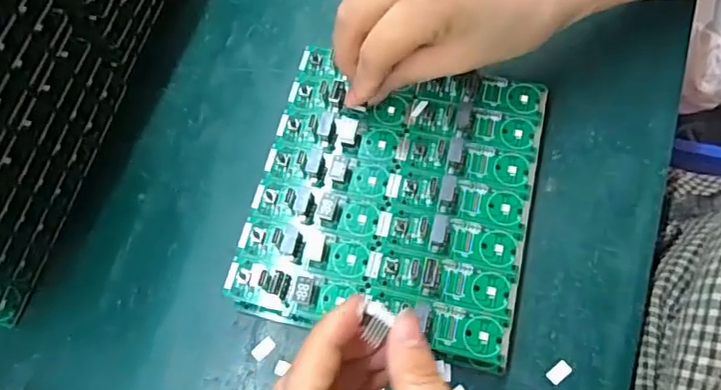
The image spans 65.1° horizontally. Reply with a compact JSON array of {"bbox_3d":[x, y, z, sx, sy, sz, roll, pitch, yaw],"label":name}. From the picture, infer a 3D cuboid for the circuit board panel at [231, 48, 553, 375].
[{"bbox_3d":[0.016,-0.003,0.290,0.137,0.009,0.148,11,70,6],"label":"circuit board panel"}]

